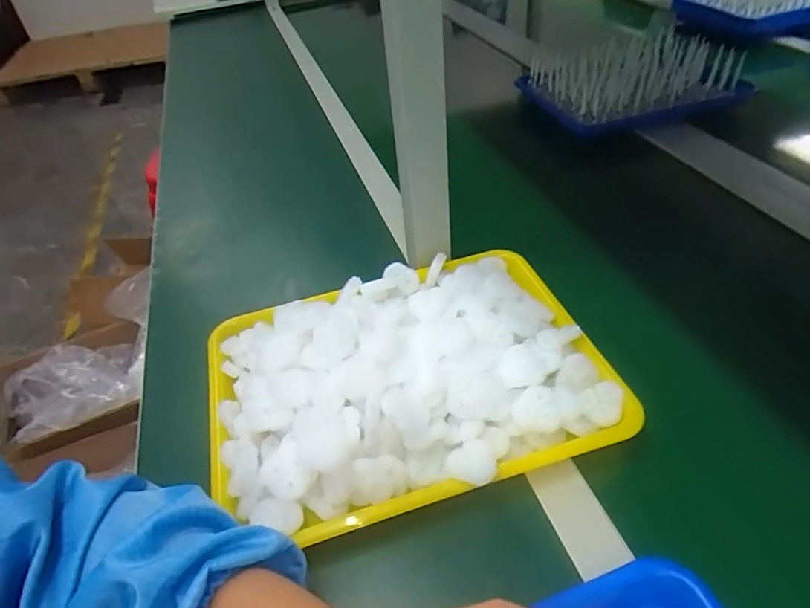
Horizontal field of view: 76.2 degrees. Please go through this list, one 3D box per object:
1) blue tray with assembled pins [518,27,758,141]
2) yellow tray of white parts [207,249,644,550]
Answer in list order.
[{"bbox_3d":[0.385,-0.387,0.882,0.305,0.074,0.248,-17,43,-12],"label":"blue tray with assembled pins"},{"bbox_3d":[-0.004,0.054,0.447,0.329,0.056,0.239,-15,43,-10],"label":"yellow tray of white parts"}]

